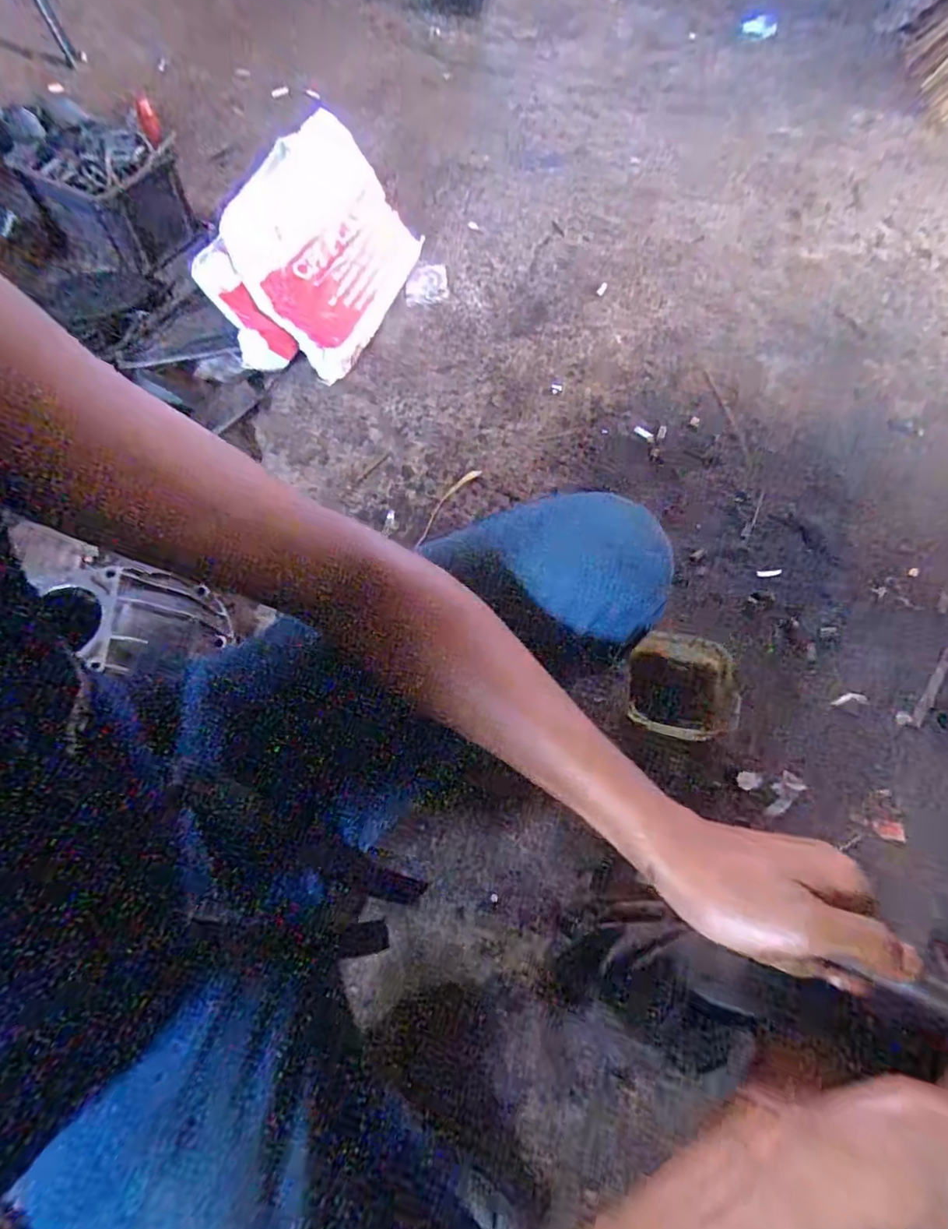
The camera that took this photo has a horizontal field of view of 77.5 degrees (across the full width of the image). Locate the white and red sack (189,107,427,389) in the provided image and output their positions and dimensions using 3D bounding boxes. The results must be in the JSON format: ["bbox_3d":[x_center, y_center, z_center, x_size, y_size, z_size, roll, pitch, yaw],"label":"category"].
[{"bbox_3d":[-0.304,-0.712,1.162,0.319,0.147,0.497,30,67,-24],"label":"white and red sack"}]

